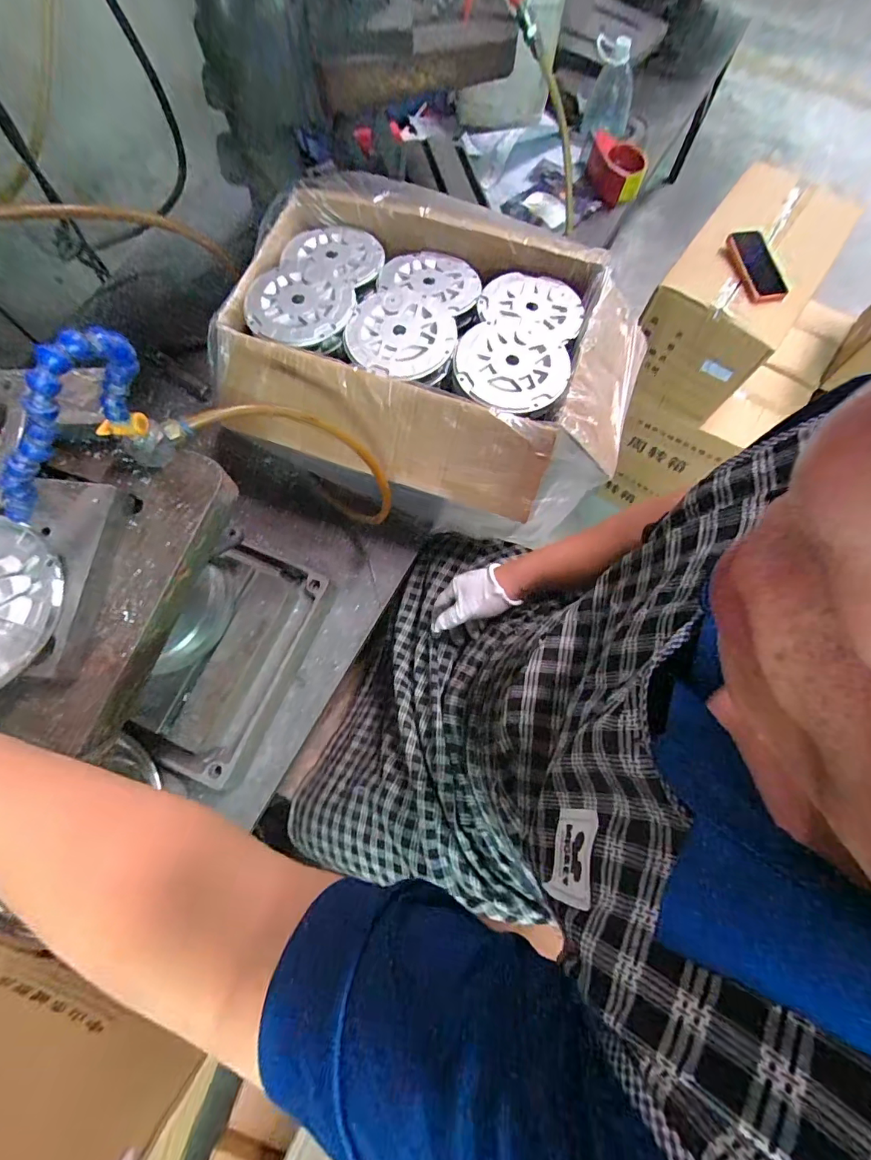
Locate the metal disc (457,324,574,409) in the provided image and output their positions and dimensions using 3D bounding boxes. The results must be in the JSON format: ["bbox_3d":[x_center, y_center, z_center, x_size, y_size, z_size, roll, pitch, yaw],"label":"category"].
[{"bbox_3d":[0.092,-0.257,0.556,0.132,0.020,0.120,-1,72,2],"label":"metal disc"}]

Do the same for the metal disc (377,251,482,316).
[{"bbox_3d":[-0.007,-0.402,0.619,0.133,0.012,0.118,14,66,1],"label":"metal disc"}]

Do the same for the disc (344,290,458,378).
[{"bbox_3d":[-0.043,-0.309,0.576,0.134,0.015,0.131,-1,72,2],"label":"disc"}]

